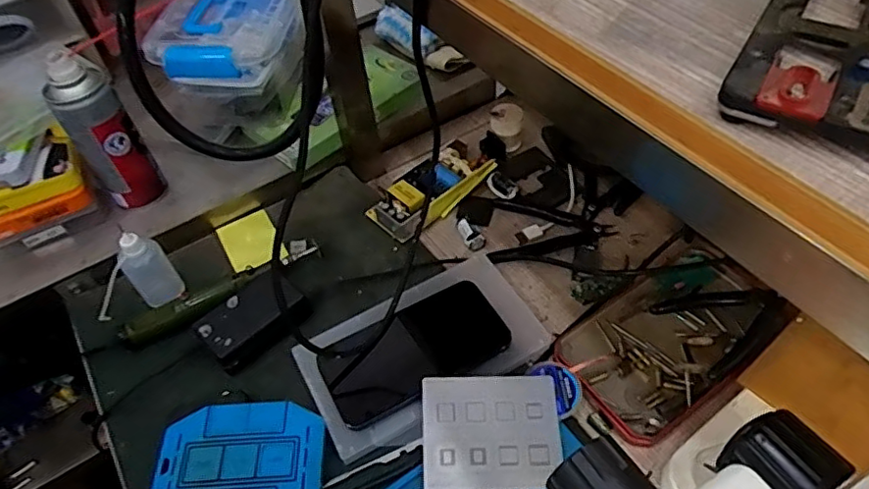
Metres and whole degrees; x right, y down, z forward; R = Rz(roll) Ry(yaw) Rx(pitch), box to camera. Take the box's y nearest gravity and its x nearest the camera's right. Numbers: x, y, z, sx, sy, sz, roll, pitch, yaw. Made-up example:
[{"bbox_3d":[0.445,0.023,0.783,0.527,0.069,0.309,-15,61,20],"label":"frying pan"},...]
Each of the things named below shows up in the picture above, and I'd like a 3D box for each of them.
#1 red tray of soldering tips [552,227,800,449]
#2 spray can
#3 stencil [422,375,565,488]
[{"bbox_3d":[0.197,0.068,0.471,0.190,0.022,0.113,-34,55,-21],"label":"red tray of soldering tips"},{"bbox_3d":[-0.304,-0.102,0.529,0.051,0.150,0.048,-3,50,3],"label":"spray can"},{"bbox_3d":[0.042,0.137,0.426,0.101,0.005,0.079,0,62,-4],"label":"stencil"}]

